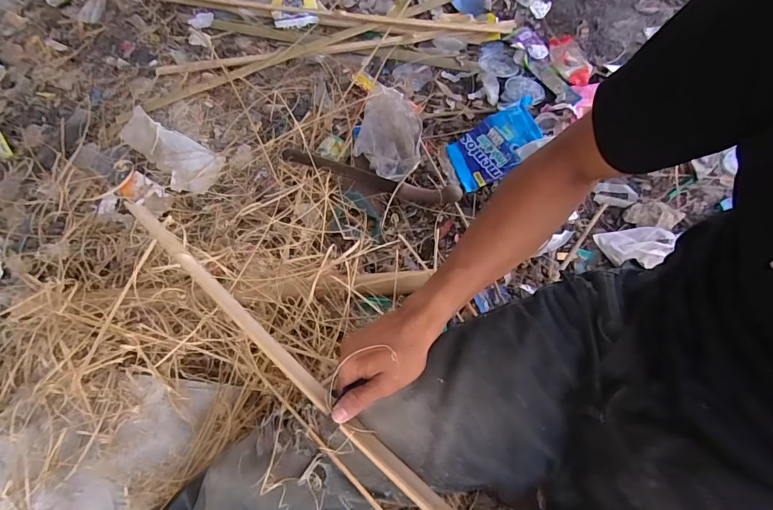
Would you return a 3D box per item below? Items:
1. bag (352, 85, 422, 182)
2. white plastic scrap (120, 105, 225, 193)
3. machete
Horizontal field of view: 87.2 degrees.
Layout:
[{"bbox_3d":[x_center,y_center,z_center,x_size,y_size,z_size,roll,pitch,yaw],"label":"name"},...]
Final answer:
[{"bbox_3d":[0.006,-0.290,0.888,0.143,0.063,0.236,5,65,6],"label":"bag"},{"bbox_3d":[-0.491,-0.231,0.898,0.282,0.033,0.114,28,70,15],"label":"white plastic scrap"},{"bbox_3d":[-0.037,-0.165,0.863,0.389,0.031,0.042,14,67,10],"label":"machete"}]

